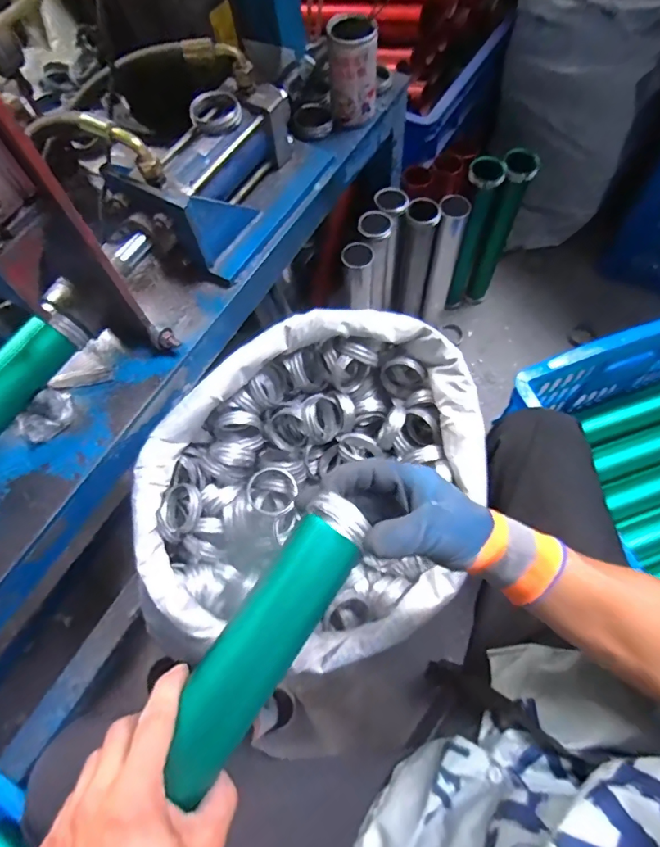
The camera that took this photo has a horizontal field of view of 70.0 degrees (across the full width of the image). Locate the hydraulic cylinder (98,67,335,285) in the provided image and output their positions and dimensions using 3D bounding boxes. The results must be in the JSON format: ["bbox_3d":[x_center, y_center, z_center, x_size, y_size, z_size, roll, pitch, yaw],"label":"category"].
[{"bbox_3d":[-0.107,-0.300,0.575,0.117,0.111,0.273,38,74,17],"label":"hydraulic cylinder"}]

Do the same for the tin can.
[{"bbox_3d":[0.032,-0.480,0.638,0.063,0.104,0.053,-1,67,3],"label":"tin can"}]

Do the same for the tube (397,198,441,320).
[{"bbox_3d":[0.166,-0.317,0.944,0.064,0.289,0.059,4,67,5],"label":"tube"}]

